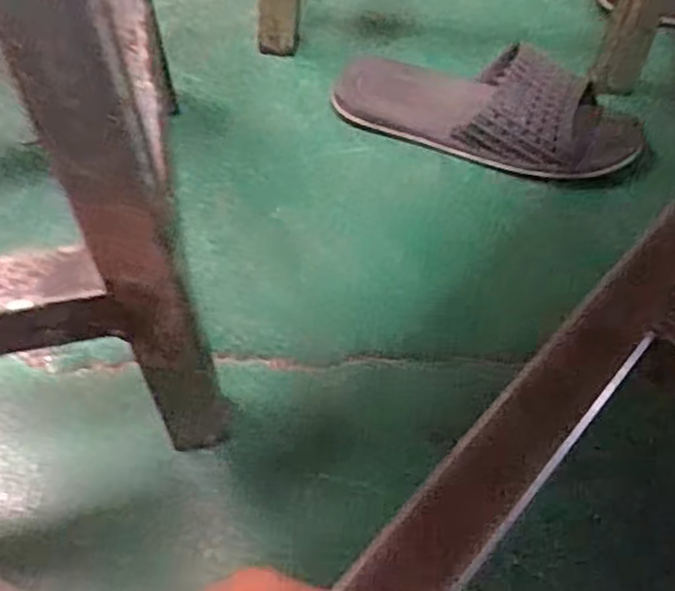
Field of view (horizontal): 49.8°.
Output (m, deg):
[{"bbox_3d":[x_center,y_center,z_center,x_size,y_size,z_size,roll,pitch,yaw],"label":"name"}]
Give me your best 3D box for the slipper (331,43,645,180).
[{"bbox_3d":[0.109,-0.141,0.536,0.227,0.049,0.087,15,53,9],"label":"slipper"}]

